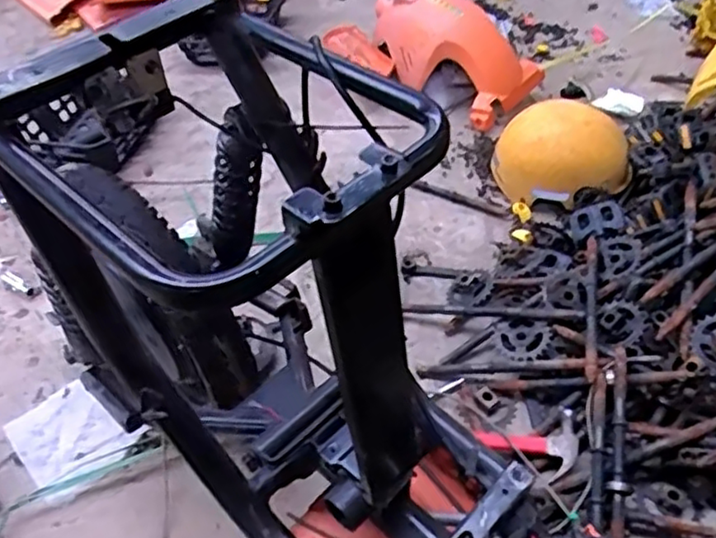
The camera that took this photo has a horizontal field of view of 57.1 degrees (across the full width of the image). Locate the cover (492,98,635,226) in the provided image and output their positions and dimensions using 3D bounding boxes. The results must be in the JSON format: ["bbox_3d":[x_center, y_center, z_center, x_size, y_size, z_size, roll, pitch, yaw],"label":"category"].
[{"bbox_3d":[0.391,-0.226,1.274,0.223,0.177,0.183,-14,49,-8],"label":"cover"}]

